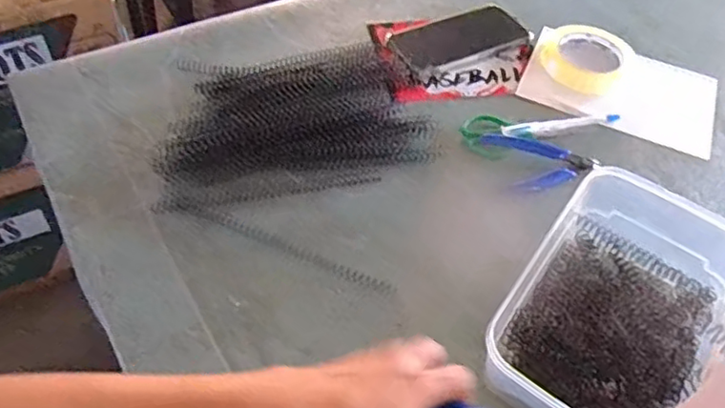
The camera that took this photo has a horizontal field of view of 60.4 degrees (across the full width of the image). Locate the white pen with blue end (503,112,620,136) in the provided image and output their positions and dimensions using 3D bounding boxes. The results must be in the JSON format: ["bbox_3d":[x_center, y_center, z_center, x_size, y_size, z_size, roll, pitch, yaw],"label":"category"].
[{"bbox_3d":[0.216,-0.085,0.672,0.140,0.013,0.019,-13,54,-15],"label":"white pen with blue end"}]

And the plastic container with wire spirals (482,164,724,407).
[{"bbox_3d":[0.207,0.082,0.491,0.153,0.068,0.238,31,55,18],"label":"plastic container with wire spirals"}]

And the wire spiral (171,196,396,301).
[{"bbox_3d":[-0.072,0.035,0.543,0.213,0.010,0.018,20,52,10],"label":"wire spiral"}]

